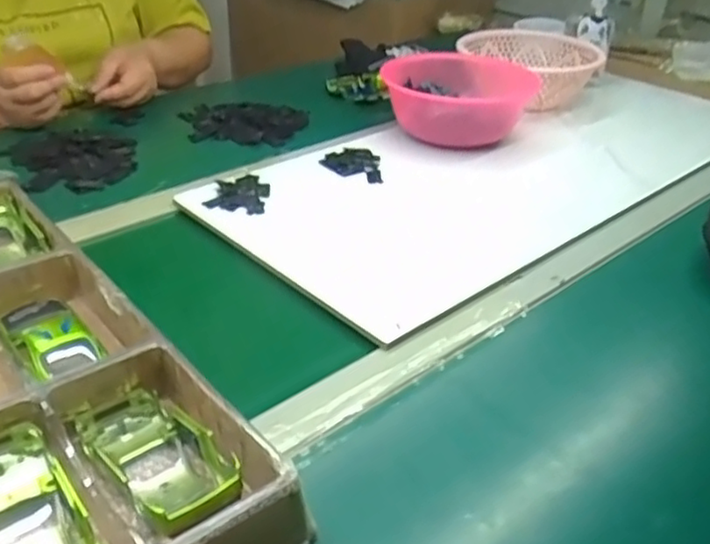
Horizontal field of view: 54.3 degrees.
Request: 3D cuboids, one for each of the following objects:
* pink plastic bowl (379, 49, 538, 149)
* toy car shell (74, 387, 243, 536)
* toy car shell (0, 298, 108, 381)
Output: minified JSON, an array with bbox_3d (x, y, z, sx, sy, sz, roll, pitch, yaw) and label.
[{"bbox_3d":[0.133,-0.222,0.899,0.194,0.077,0.149,6,33,4],"label":"pink plastic bowl"},{"bbox_3d":[-0.114,0.109,0.403,0.057,0.035,0.133,-23,26,-34],"label":"toy car shell"},{"bbox_3d":[-0.218,0.043,0.494,0.048,0.027,0.098,-21,40,-33],"label":"toy car shell"}]

